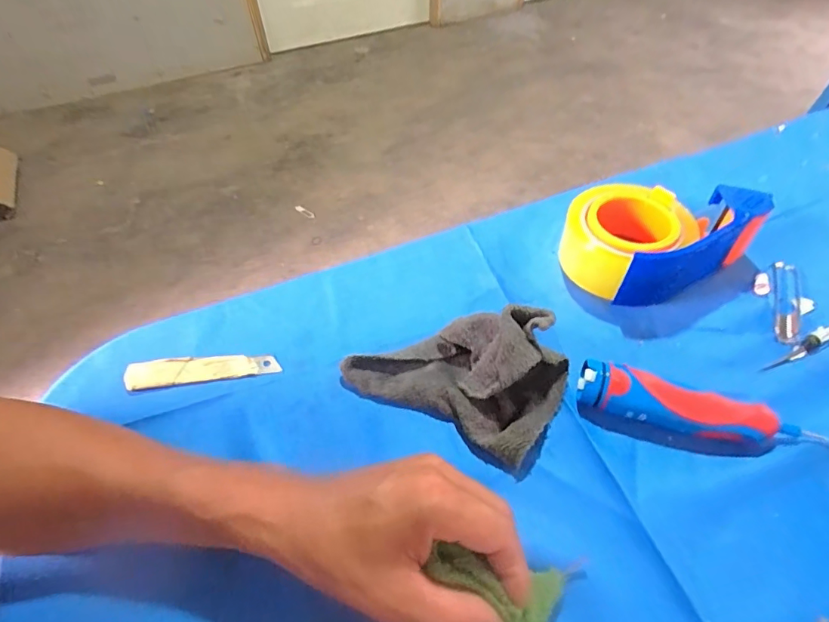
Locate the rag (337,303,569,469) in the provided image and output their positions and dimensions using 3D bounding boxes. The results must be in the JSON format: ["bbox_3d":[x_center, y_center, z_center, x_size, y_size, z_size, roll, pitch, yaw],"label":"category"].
[{"bbox_3d":[0.030,0.036,0.341,0.149,0.055,0.092,23,57,19],"label":"rag"}]

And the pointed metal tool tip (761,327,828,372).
[{"bbox_3d":[0.302,0.031,0.369,0.074,0.006,0.010,-26,56,-16],"label":"pointed metal tool tip"}]

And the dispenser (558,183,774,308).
[{"bbox_3d":[0.208,-0.071,0.418,0.157,0.061,0.108,-25,56,-16],"label":"dispenser"}]

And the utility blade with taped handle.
[{"bbox_3d":[-0.165,0.045,0.372,0.113,0.012,0.024,-9,53,-4],"label":"utility blade with taped handle"}]

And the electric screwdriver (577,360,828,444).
[{"bbox_3d":[0.192,0.070,0.328,0.149,0.028,0.031,14,55,13],"label":"electric screwdriver"}]

